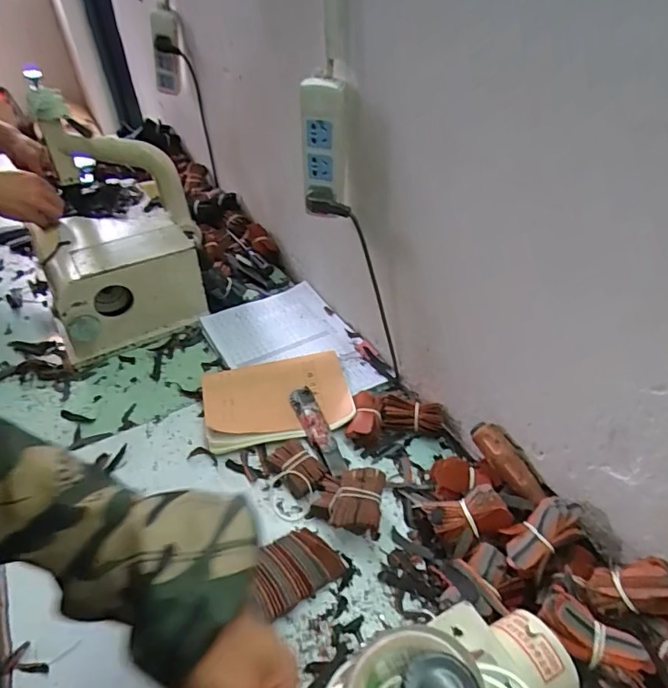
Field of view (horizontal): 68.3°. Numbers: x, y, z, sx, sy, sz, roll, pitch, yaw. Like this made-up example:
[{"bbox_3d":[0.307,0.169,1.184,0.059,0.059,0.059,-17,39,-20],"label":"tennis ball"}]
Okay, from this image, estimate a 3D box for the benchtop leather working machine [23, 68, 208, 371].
[{"bbox_3d":[-0.375,-0.190,0.824,0.271,0.312,0.280,-18,44,-17],"label":"benchtop leather working machine"}]

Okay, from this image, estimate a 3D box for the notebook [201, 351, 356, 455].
[{"bbox_3d":[-0.081,0.075,0.702,0.203,0.024,0.138,-12,43,-11],"label":"notebook"}]

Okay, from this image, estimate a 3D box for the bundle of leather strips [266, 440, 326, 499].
[{"bbox_3d":[-0.049,0.151,0.616,0.046,0.027,0.076,-27,48,-25],"label":"bundle of leather strips"}]

